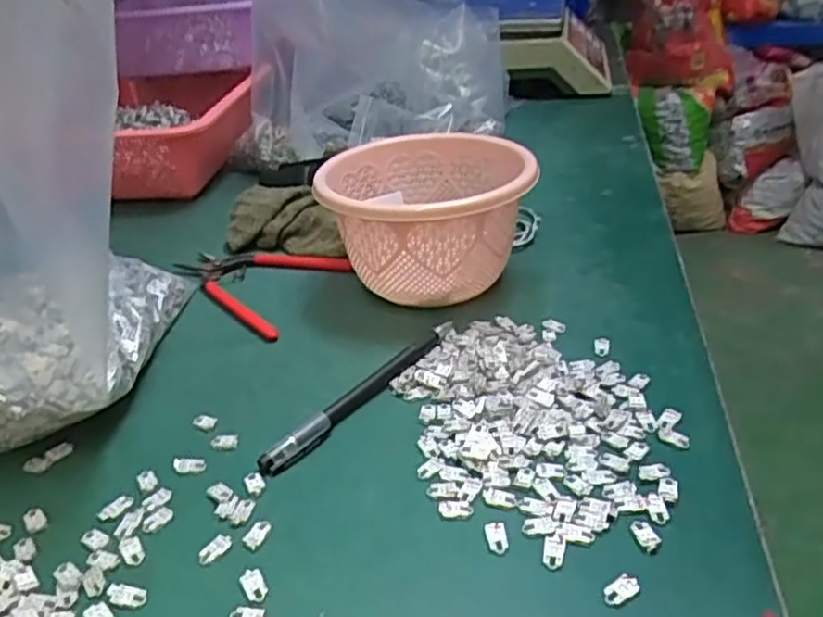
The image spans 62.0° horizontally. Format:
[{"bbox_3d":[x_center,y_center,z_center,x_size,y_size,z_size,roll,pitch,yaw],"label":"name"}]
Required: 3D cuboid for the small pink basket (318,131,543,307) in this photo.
[{"bbox_3d":[0.014,-0.059,0.485,0.134,0.088,0.138,2,30,12],"label":"small pink basket"}]

